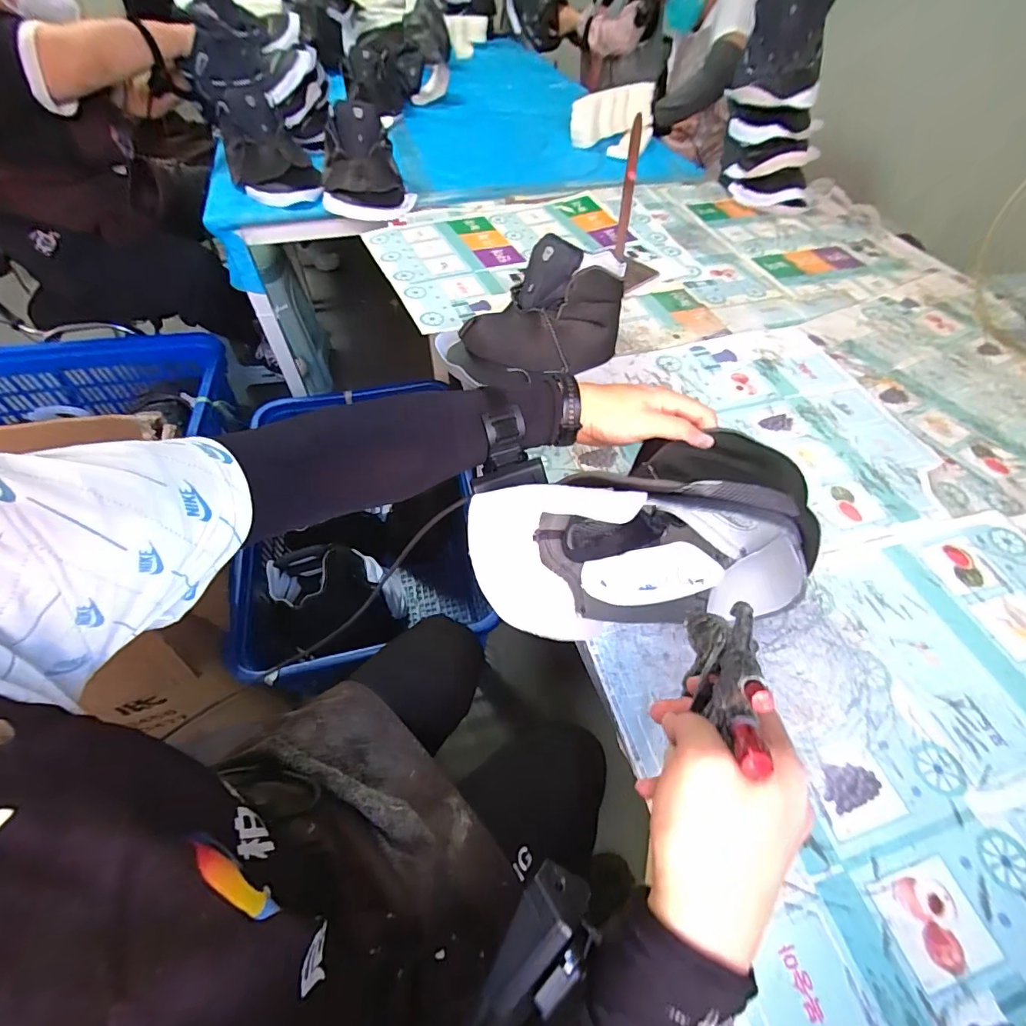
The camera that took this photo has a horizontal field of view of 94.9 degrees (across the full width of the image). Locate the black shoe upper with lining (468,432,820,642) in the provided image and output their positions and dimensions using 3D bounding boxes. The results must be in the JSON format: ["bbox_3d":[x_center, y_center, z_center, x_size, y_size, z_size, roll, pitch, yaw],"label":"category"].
[{"bbox_3d":[0.110,0.018,0.415,0.285,0.173,0.112,-2,53,-4],"label":"black shoe upper with lining"}]

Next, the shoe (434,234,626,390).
[{"bbox_3d":[0.029,-0.292,0.671,0.265,0.147,0.119,-11,54,-11],"label":"shoe"}]

